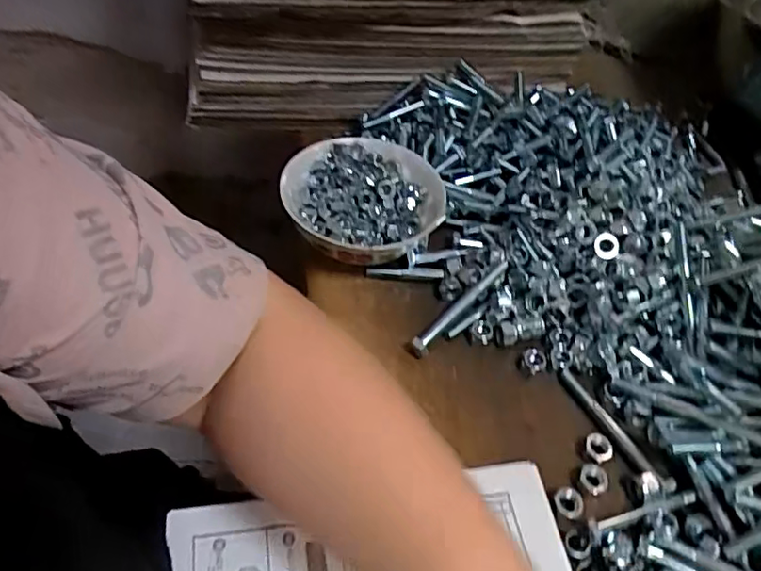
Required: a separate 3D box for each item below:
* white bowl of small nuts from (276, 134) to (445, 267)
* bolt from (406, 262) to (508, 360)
[{"bbox_3d":[-0.015,-0.064,0.512,0.121,0.067,0.129,4,48,-4],"label":"white bowl of small nuts"},{"bbox_3d":[0.061,0.017,0.480,0.105,0.019,0.017,-34,60,-31],"label":"bolt"}]

